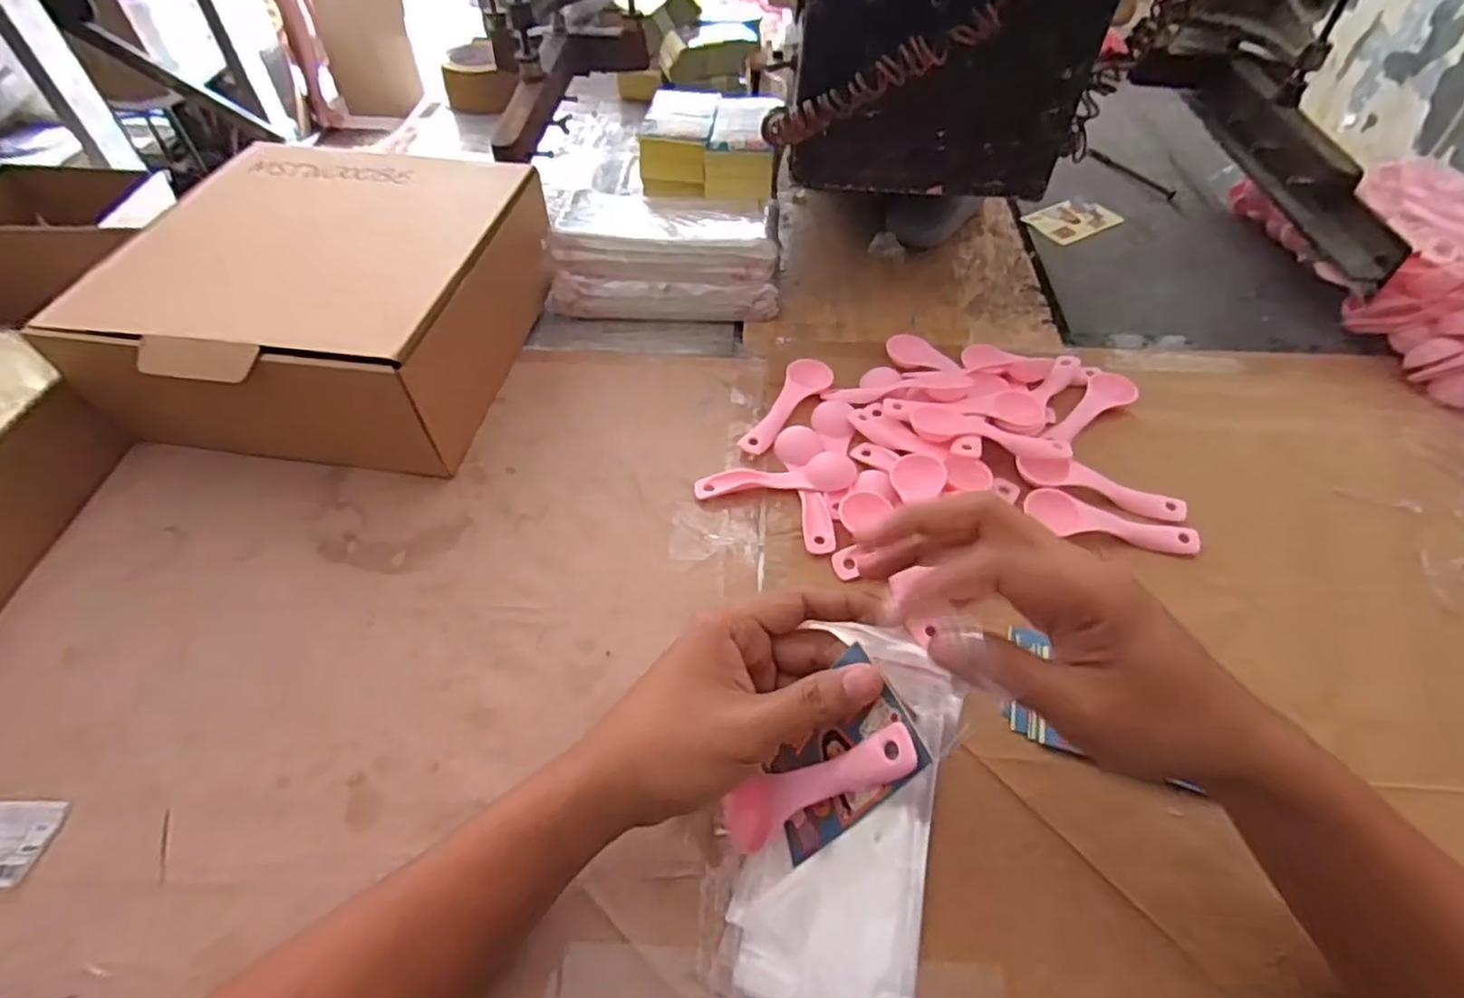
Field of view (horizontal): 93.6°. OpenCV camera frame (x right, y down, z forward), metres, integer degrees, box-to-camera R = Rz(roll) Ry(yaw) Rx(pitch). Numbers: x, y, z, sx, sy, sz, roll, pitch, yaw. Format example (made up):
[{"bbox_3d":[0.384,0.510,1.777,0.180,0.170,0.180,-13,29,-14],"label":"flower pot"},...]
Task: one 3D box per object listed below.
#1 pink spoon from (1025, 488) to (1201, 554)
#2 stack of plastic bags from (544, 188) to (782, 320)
[{"bbox_3d":[0.249,0.018,0.450,0.109,0.013,0.026,15,56,9],"label":"pink spoon"},{"bbox_3d":[-0.055,-0.220,0.604,0.197,0.064,0.110,7,54,4],"label":"stack of plastic bags"}]

